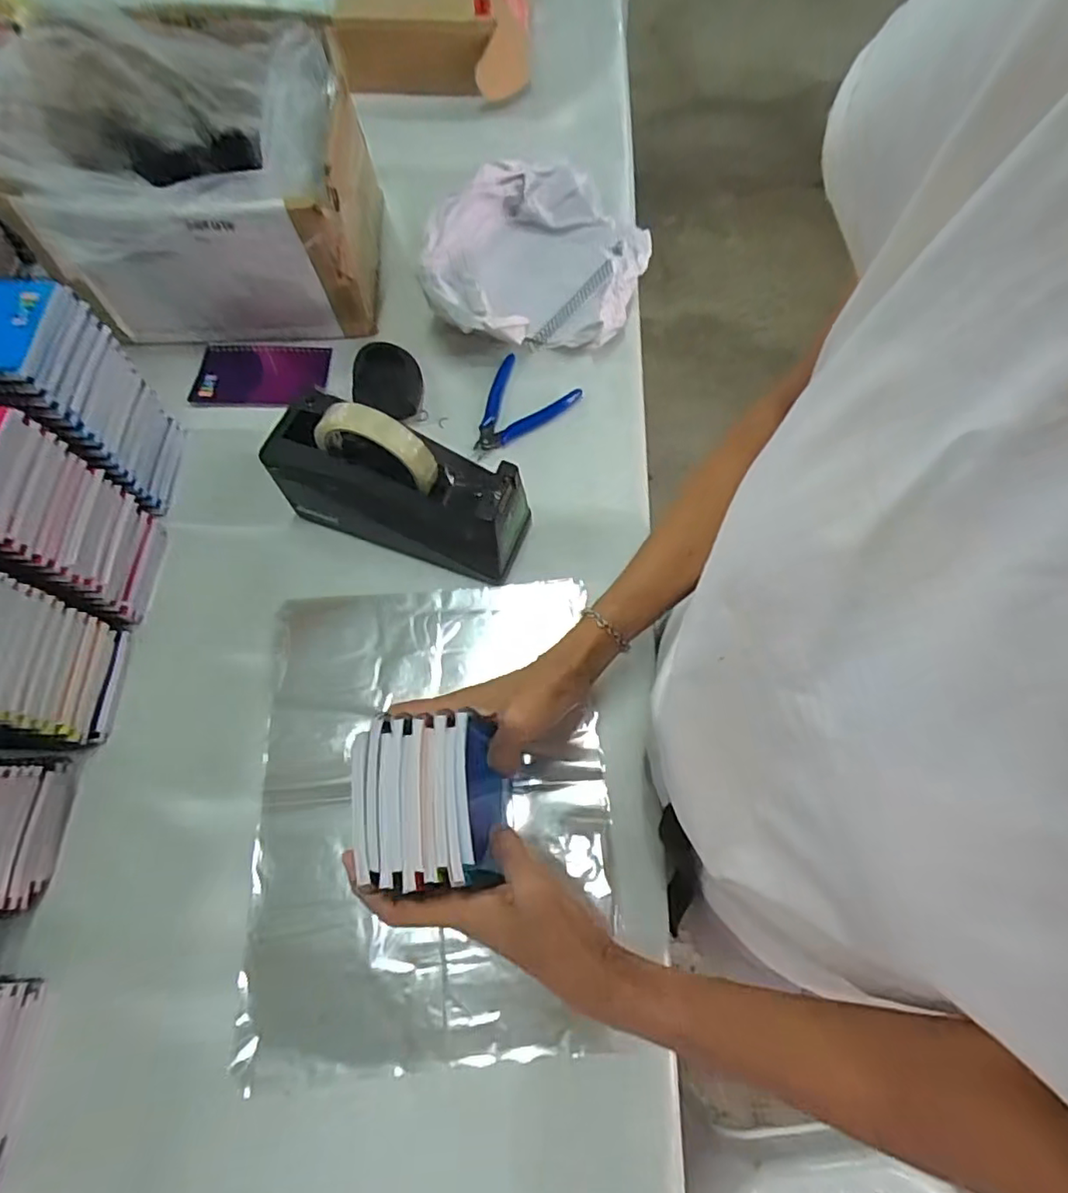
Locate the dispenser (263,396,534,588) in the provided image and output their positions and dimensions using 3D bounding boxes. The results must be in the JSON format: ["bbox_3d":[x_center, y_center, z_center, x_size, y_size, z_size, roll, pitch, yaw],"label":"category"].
[{"bbox_3d":[-0.109,-0.094,0.499,0.211,0.128,0.068,19,69,7],"label":"dispenser"}]

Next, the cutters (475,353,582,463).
[{"bbox_3d":[-0.021,-0.185,0.600,0.086,0.007,0.114,32,71,12],"label":"cutters"}]

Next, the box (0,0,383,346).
[{"bbox_3d":[-0.330,-0.411,0.605,0.316,0.170,0.296,-6,68,-3],"label":"box"}]

